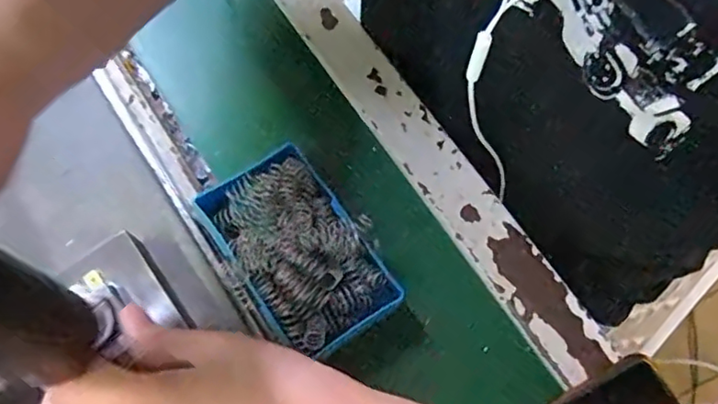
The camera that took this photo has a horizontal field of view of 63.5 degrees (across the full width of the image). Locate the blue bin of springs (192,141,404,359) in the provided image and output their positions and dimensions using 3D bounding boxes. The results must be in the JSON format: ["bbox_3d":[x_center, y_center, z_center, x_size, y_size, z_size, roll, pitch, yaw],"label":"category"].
[{"bbox_3d":[-0.036,0.028,0.334,0.070,0.039,0.114,-34,76,-11],"label":"blue bin of springs"}]

